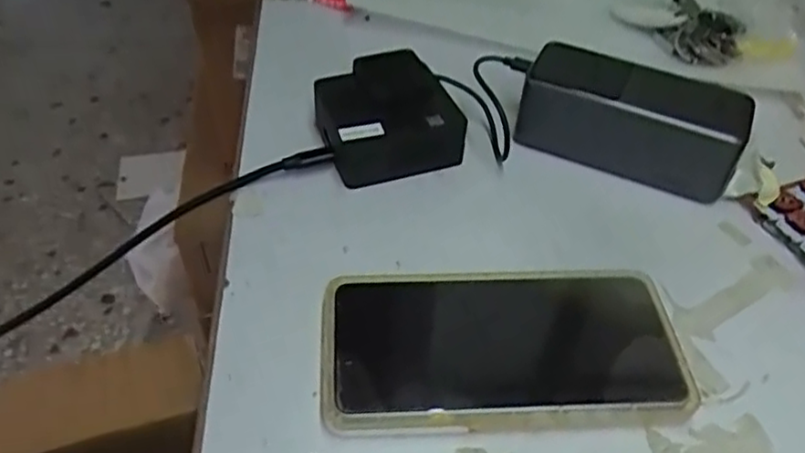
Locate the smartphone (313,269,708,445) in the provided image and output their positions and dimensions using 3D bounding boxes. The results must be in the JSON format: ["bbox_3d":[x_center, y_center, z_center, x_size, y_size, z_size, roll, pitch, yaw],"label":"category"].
[{"bbox_3d":[0.047,0.058,0.327,0.166,0.015,0.084,-2,46,-5],"label":"smartphone"}]

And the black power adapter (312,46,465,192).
[{"bbox_3d":[-0.011,-0.070,0.424,0.077,0.037,0.074,-14,48,-16],"label":"black power adapter"}]

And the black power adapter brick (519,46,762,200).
[{"bbox_3d":[0.142,-0.069,0.425,0.131,0.047,0.051,21,49,17],"label":"black power adapter brick"}]

